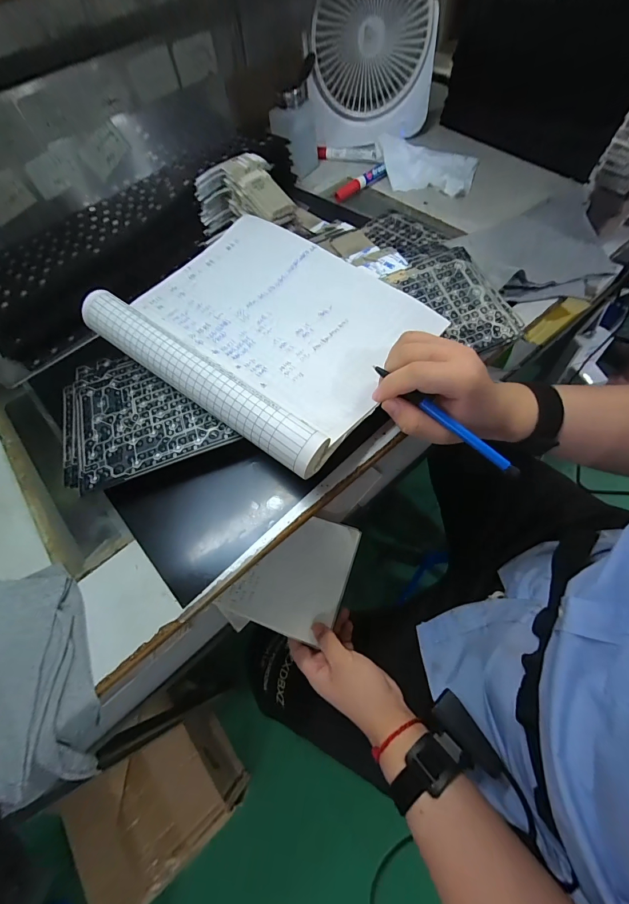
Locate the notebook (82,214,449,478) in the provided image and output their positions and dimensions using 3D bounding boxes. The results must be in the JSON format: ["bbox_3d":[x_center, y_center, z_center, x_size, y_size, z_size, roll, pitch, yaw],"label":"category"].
[{"bbox_3d":[-0.051,-0.140,0.347,0.291,0.028,0.233,34,68,19],"label":"notebook"}]

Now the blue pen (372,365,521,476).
[{"bbox_3d":[0.105,-0.027,0.277,0.139,0.009,0.009,38,68,3],"label":"blue pen"}]

